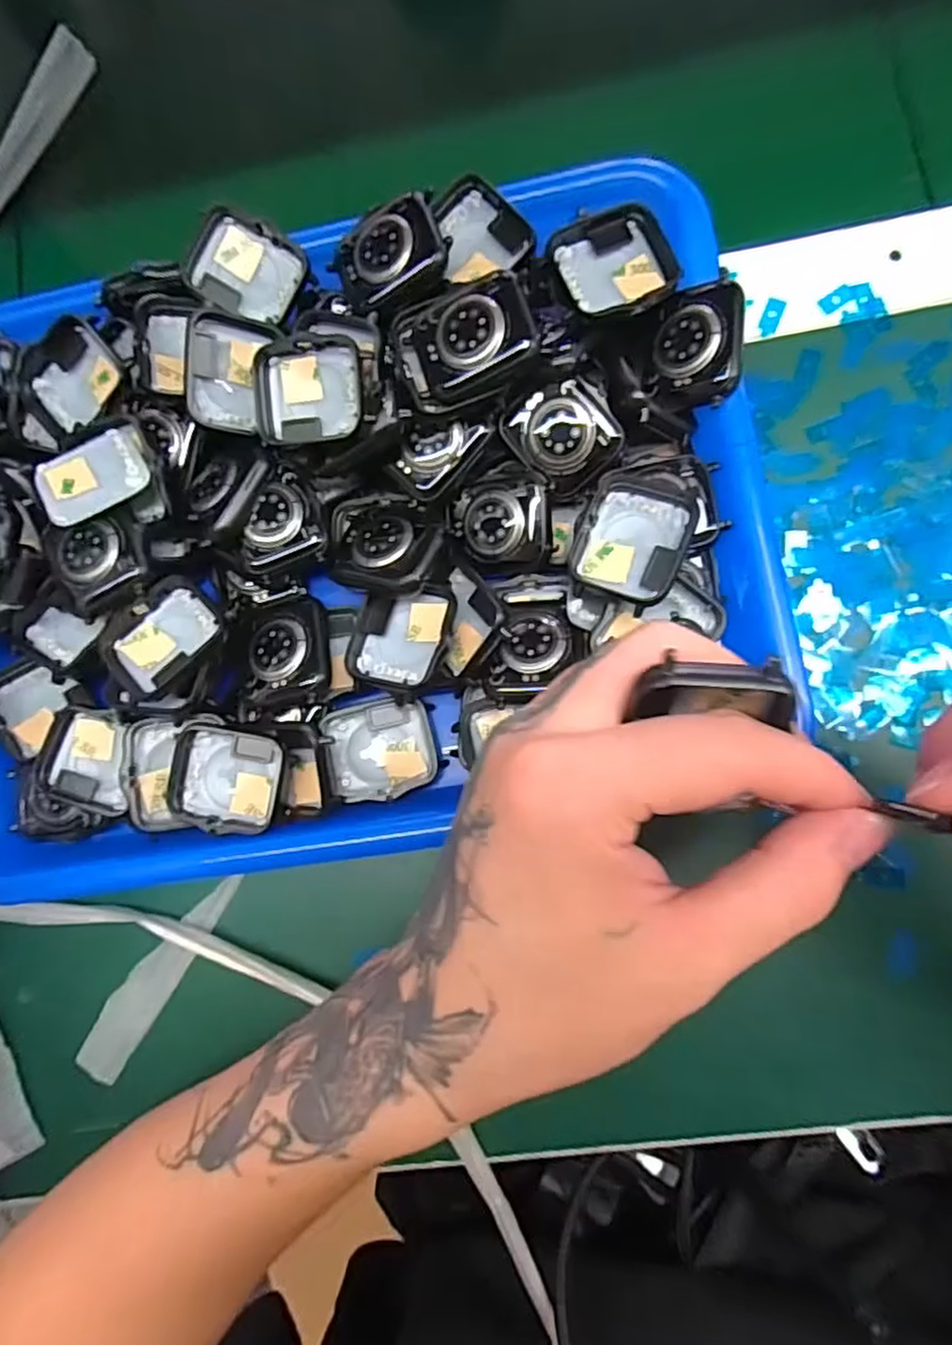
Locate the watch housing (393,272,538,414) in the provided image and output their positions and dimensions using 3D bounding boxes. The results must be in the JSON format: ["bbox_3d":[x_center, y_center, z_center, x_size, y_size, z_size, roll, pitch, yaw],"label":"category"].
[{"bbox_3d":[-0.004,-0.118,0.237,0.049,0.010,0.038,-17,92,23],"label":"watch housing"}]

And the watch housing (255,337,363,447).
[{"bbox_3d":[-0.062,-0.106,0.249,0.041,0.010,0.036,0,103,10],"label":"watch housing"}]

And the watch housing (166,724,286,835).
[{"bbox_3d":[-0.093,0.041,0.253,0.042,0.009,0.037,7,84,8],"label":"watch housing"}]

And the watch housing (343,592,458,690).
[{"bbox_3d":[-0.028,-0.013,0.255,0.037,0.014,0.038,11,85,8],"label":"watch housing"}]

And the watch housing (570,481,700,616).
[{"bbox_3d":[0.057,-0.047,0.239,0.036,0.013,0.043,24,87,9],"label":"watch housing"}]

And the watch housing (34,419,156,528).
[{"bbox_3d":[-0.145,-0.077,0.254,0.043,0.011,0.033,-29,81,3],"label":"watch housing"}]

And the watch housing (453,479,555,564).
[{"bbox_3d":[0.009,-0.057,0.255,0.039,0.014,0.030,3,84,7],"label":"watch housing"}]

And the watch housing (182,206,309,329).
[{"bbox_3d":[-0.090,-0.159,0.265,0.042,0.010,0.035,28,91,-13],"label":"watch housing"}]

